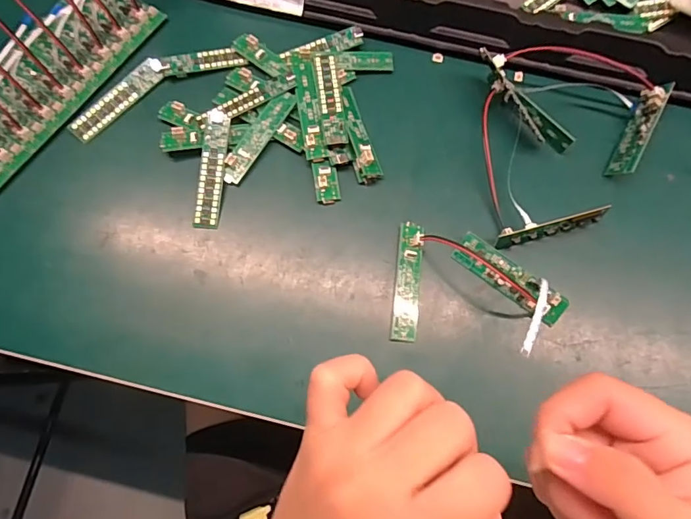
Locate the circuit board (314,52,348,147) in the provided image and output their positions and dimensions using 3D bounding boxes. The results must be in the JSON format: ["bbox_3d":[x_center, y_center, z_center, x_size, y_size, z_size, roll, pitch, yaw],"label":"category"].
[{"bbox_3d":[-0.011,-0.125,0.362,0.018,0.010,0.082,-6,72,-3],"label":"circuit board"}]

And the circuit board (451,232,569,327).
[{"bbox_3d":[0.115,0.013,0.328,0.082,0.011,0.022,39,75,11],"label":"circuit board"}]

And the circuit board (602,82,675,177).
[{"bbox_3d":[0.221,-0.098,0.353,0.006,0.021,0.076,33,80,-26],"label":"circuit board"}]

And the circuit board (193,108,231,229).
[{"bbox_3d":[-0.099,-0.068,0.347,0.017,0.005,0.090,6,84,-11],"label":"circuit board"}]

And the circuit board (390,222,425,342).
[{"bbox_3d":[0.044,0.015,0.329,0.018,0.009,0.084,6,72,1],"label":"circuit board"}]

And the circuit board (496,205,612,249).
[{"bbox_3d":[0.146,-0.023,0.333,0.079,0.020,0.011,-16,73,-6],"label":"circuit board"}]

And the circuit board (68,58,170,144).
[{"bbox_3d":[-0.178,-0.126,0.367,0.019,0.006,0.086,45,81,-13],"label":"circuit board"}]

